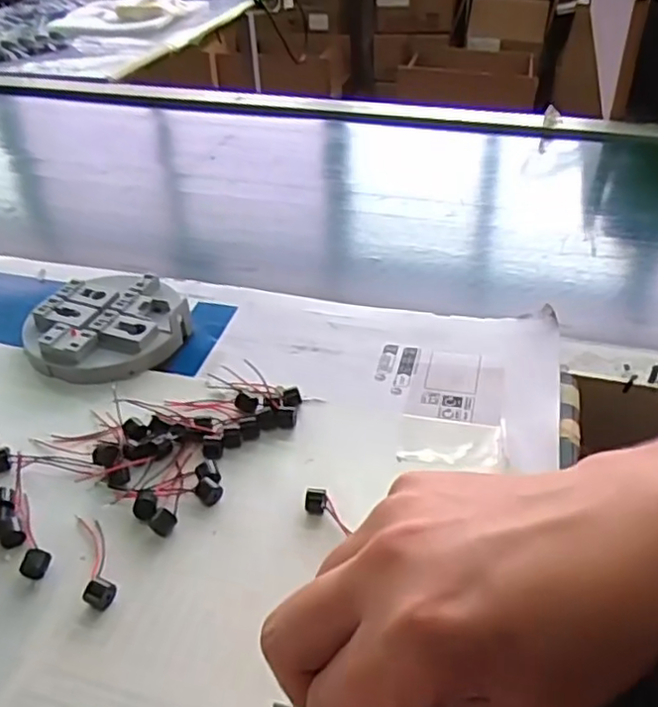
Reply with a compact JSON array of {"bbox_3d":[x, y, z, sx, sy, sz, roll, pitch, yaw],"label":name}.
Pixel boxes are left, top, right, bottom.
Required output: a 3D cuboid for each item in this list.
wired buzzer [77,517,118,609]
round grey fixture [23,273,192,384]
[{"bbox_3d":[-0.113,0.095,0.318,0.014,0.008,0.056,-18,40,-20],"label":"wired buzzer"},{"bbox_3d":[-0.149,-0.020,0.450,0.100,0.024,0.092,-1,39,1],"label":"round grey fixture"}]

